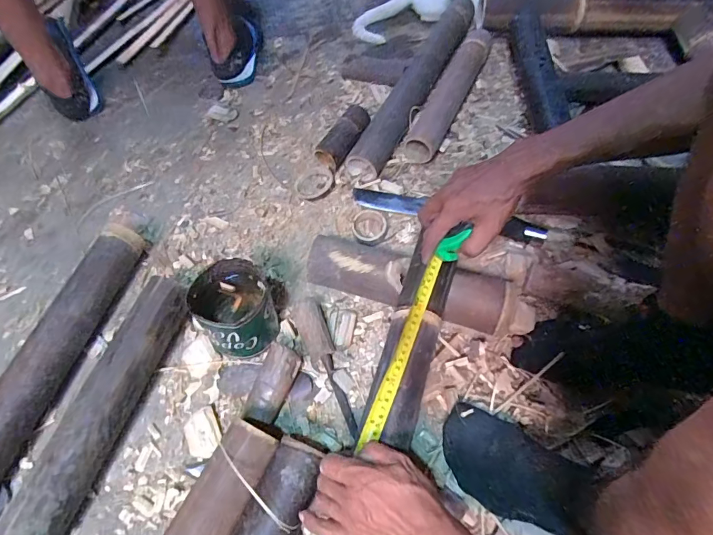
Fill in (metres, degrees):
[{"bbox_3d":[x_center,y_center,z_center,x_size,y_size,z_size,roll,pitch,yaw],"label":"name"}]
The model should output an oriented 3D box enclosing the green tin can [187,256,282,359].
[{"bbox_3d":[-0.169,0.062,0.585,0.102,0.118,0.112,0,63,0],"label":"green tin can"}]

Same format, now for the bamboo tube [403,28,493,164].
[{"bbox_3d":[0.192,-0.364,0.844,0.067,0.062,0.392,22,64,14],"label":"bamboo tube"}]

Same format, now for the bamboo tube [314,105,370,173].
[{"bbox_3d":[-0.022,-0.245,0.792,0.055,0.056,0.135,28,65,16],"label":"bamboo tube"}]

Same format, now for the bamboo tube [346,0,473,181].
[{"bbox_3d":[0.120,-0.385,0.843,0.079,0.063,0.523,23,64,14],"label":"bamboo tube"}]

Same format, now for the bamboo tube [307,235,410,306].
[{"bbox_3d":[0.002,0.000,0.650,0.148,0.058,0.082,17,64,9],"label":"bamboo tube"}]

